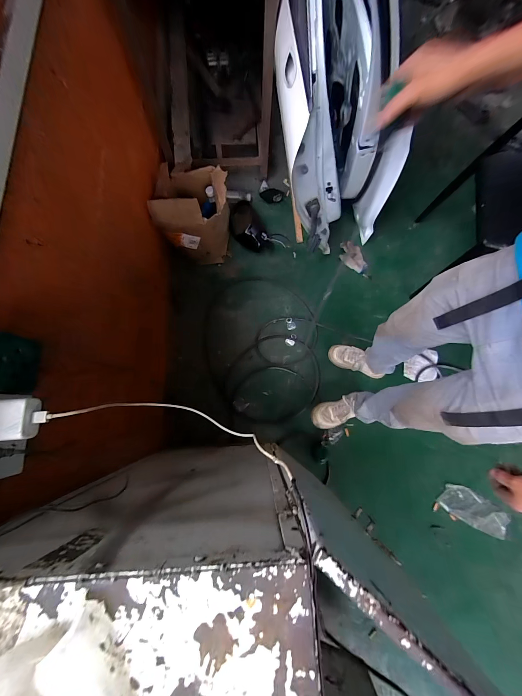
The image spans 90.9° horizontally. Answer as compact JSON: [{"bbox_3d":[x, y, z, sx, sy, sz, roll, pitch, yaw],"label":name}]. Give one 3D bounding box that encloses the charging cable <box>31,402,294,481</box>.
[{"bbox_3d":[-0.143,0.139,0.458,0.383,0.155,0.062,17,76,-11],"label":"charging cable"}]

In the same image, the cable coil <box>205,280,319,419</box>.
[{"bbox_3d":[0.002,-0.017,1.156,0.501,0.042,0.668,0,76,-2],"label":"cable coil"}]

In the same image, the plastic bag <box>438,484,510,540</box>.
[{"bbox_3d":[0.878,0.665,1.054,0.278,0.019,0.116,28,78,6],"label":"plastic bag"}]

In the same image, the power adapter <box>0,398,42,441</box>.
[{"bbox_3d":[-0.344,0.097,0.350,0.065,0.022,0.053,-4,77,-2],"label":"power adapter"}]

